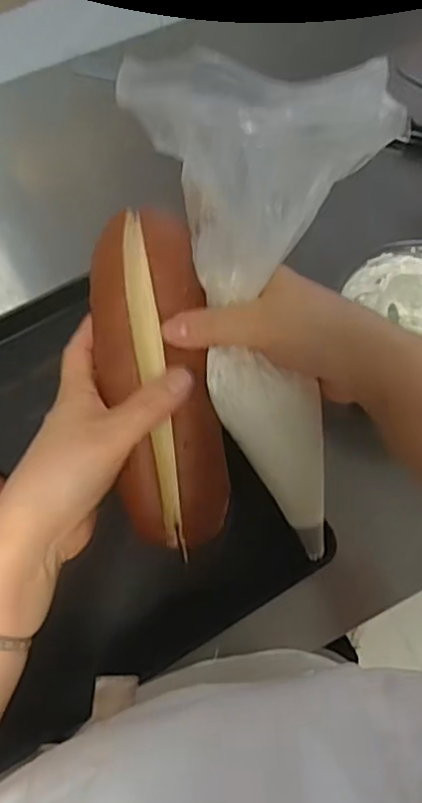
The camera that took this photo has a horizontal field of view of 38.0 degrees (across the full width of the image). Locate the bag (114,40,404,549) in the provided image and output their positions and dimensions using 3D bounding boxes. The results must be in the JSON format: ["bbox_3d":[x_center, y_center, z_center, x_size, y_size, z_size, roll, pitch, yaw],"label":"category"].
[{"bbox_3d":[0.035,-0.018,0.334,0.098,0.302,0.074,-12,38,-5],"label":"bag"}]

